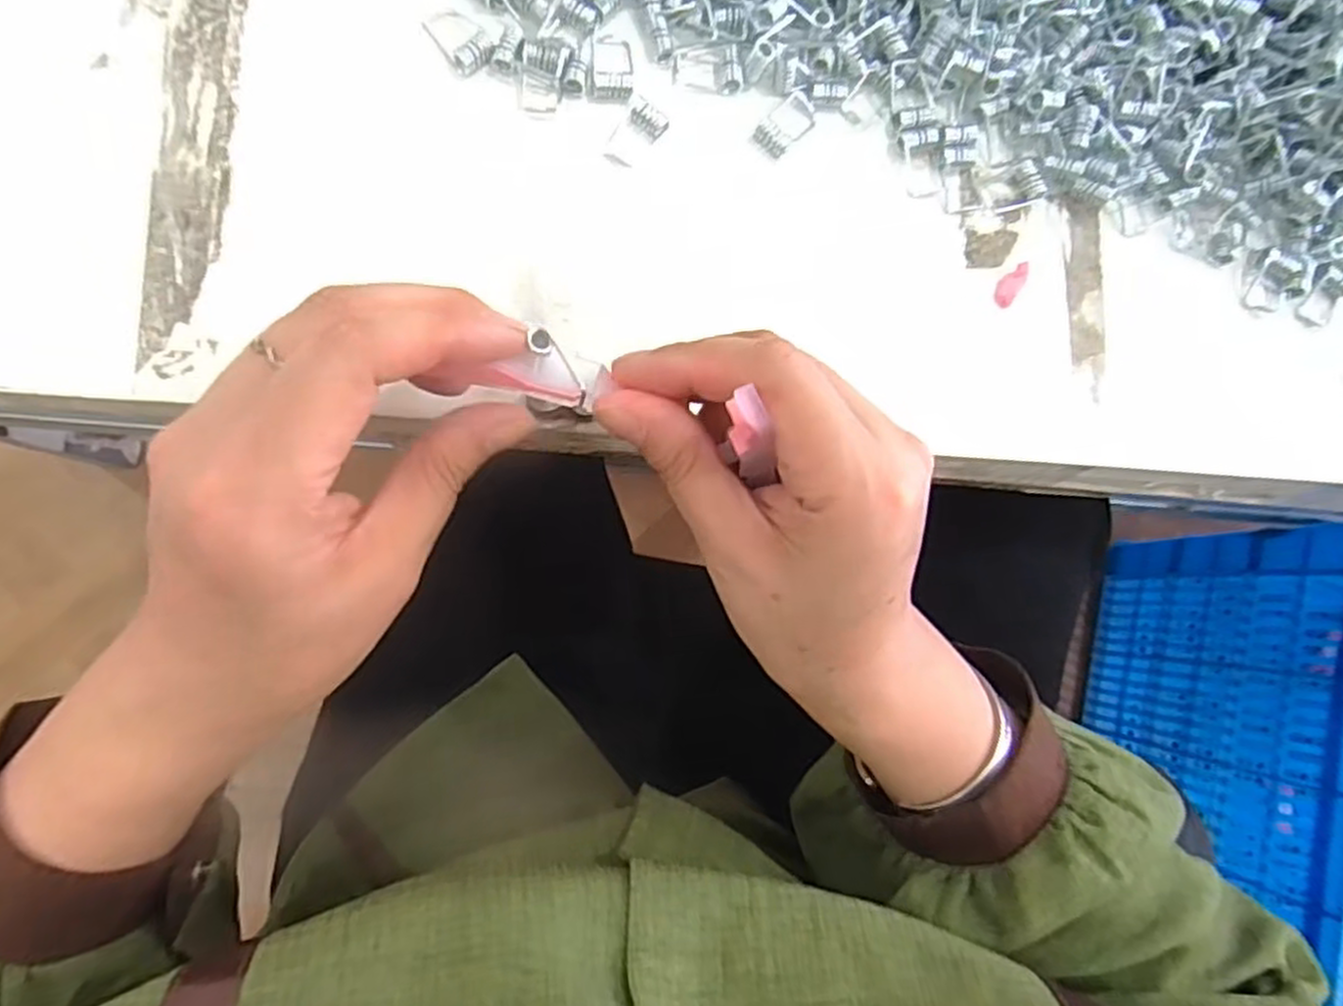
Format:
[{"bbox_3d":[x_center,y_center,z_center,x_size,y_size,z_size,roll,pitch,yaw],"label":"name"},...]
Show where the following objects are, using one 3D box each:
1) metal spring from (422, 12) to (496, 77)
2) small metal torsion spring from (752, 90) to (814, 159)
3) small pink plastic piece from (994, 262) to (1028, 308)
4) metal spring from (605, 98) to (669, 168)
[{"bbox_3d":[-0.070,-0.153,0.252,0.016,0.007,0.024,-36,90,-11],"label":"metal spring"},{"bbox_3d":[0.040,-0.132,0.265,0.013,0.006,0.024,42,80,-3],"label":"small metal torsion spring"},{"bbox_3d":[0.121,-0.078,0.274,0.007,0.004,0.017,31,83,-3],"label":"small pink plastic piece"},{"bbox_3d":[-0.011,-0.124,0.258,0.013,0.004,0.023,32,80,-4],"label":"metal spring"}]

